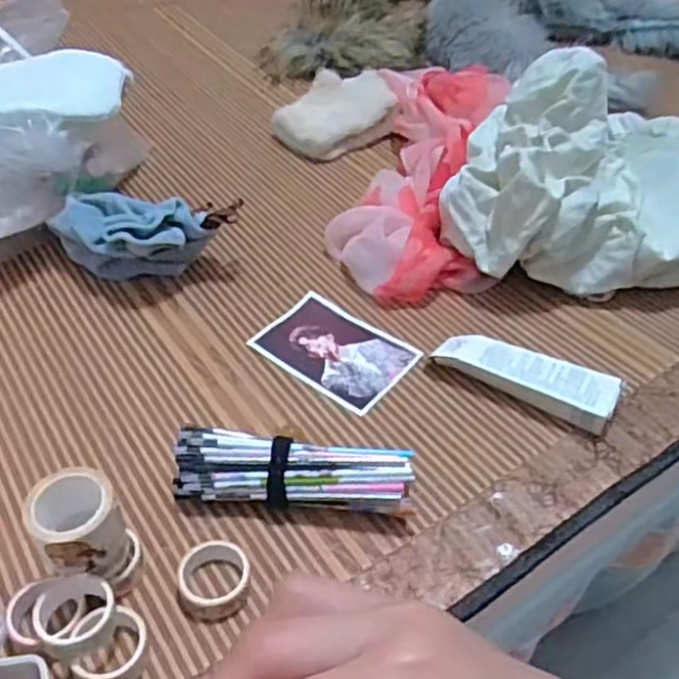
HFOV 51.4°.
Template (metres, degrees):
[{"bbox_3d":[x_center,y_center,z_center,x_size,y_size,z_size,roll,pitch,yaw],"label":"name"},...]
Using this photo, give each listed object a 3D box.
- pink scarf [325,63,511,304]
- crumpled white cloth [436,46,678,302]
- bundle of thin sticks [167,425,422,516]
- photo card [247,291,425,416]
[{"bbox_3d":[0.084,-0.176,0.665,0.131,0.054,0.381,10,45,6],"label":"pink scarf"},{"bbox_3d":[0.242,-0.137,0.567,0.321,0.126,0.169,-6,46,-10],"label":"crumpled white cloth"},{"bbox_3d":[-0.026,0.081,0.407,0.133,0.038,0.034,5,45,1],"label":"bundle of thin sticks"},{"bbox_3d":[-0.003,0.008,0.509,0.105,0.004,0.073,31,52,27],"label":"photo card"}]

